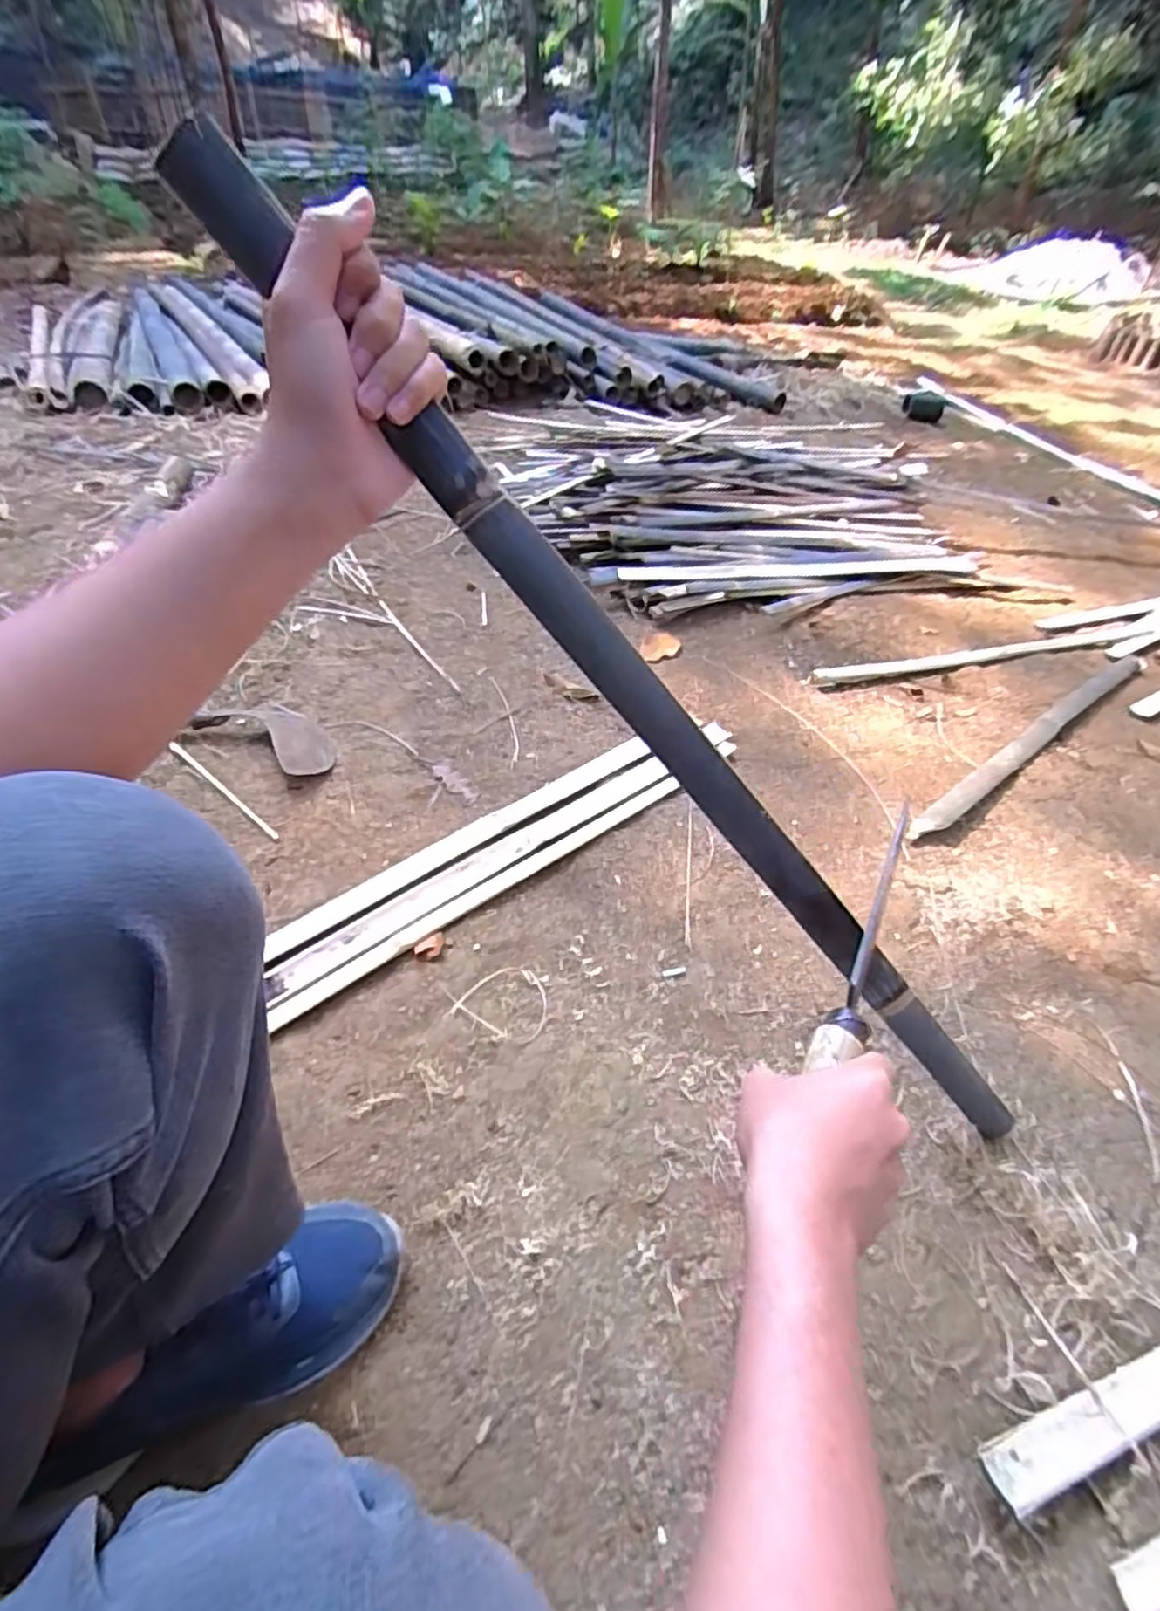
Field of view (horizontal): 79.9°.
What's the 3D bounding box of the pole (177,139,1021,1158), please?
[{"bbox_3d":[0.105,0.004,0.470,0.037,0.858,0.028,-26,29,36],"label":"pole"}]

